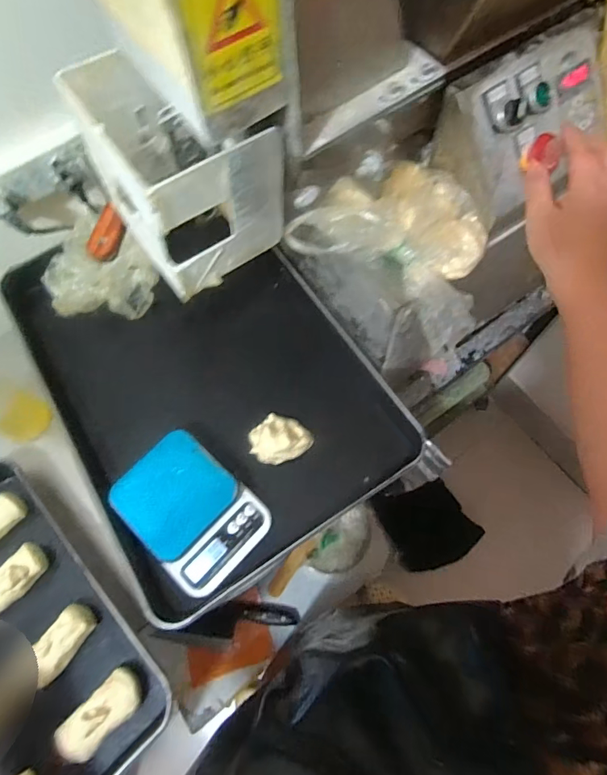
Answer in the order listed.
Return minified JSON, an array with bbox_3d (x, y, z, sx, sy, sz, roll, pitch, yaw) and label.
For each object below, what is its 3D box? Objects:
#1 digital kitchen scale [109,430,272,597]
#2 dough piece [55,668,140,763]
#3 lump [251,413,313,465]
[{"bbox_3d":[-0.146,0.154,0.585,0.180,0.029,0.132,41,75,17],"label":"digital kitchen scale"},{"bbox_3d":[-0.228,0.369,0.513,0.048,0.043,0.098,38,75,16],"label":"dough piece"},{"bbox_3d":[-0.034,0.068,0.609,0.072,0.033,0.071,-1,68,2],"label":"lump"}]

